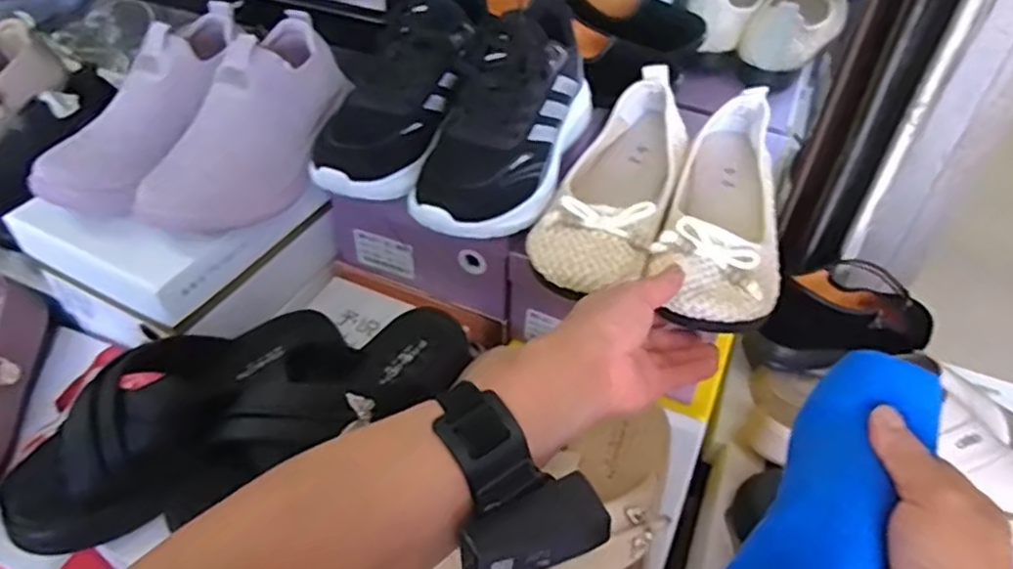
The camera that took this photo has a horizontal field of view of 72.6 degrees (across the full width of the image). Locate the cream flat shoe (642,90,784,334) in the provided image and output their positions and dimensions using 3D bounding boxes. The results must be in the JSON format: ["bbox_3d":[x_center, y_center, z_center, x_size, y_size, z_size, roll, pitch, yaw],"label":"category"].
[{"bbox_3d":[0.173,-0.065,0.536,0.091,0.066,0.246,13,46,12],"label":"cream flat shoe"}]

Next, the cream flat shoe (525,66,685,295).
[{"bbox_3d":[0.093,-0.084,0.558,0.082,0.072,0.248,18,46,16],"label":"cream flat shoe"}]

